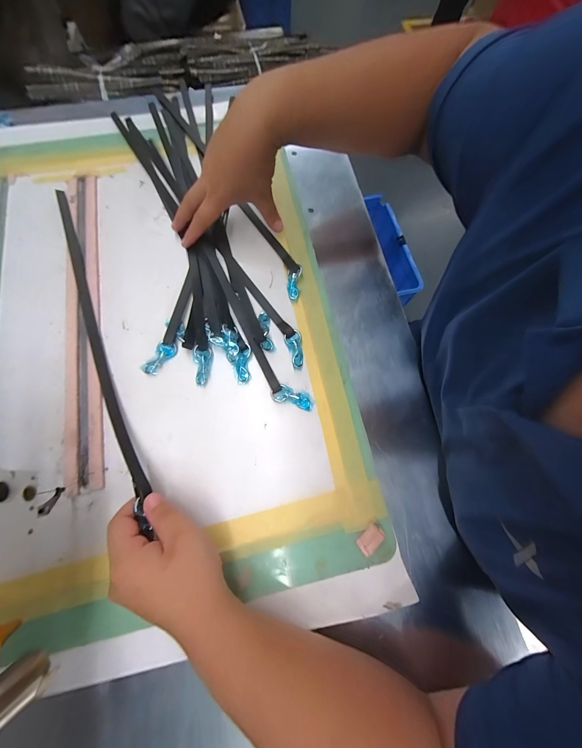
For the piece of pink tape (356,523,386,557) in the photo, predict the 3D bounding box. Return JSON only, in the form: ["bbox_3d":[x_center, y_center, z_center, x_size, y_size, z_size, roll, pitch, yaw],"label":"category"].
[{"bbox_3d":[0.089,0.184,0.289,0.031,0.005,0.020,-44,80,-12],"label":"piece of pink tape"}]

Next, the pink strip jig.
[{"bbox_3d":[-0.286,-0.089,0.355,0.048,0.004,0.468,-12,75,-5],"label":"pink strip jig"}]

